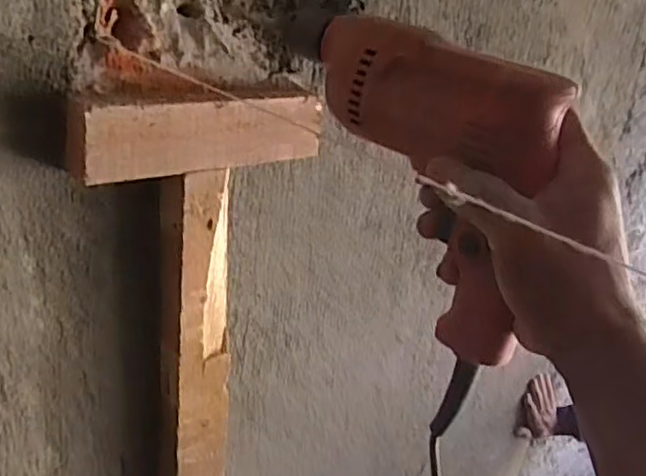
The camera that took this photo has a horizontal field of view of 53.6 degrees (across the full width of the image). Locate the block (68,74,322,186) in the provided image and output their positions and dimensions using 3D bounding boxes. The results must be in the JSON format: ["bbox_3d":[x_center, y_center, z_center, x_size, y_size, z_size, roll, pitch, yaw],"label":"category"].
[{"bbox_3d":[-0.096,-0.089,0.522,0.221,0.060,0.040,-14,30,-38],"label":"block"}]

